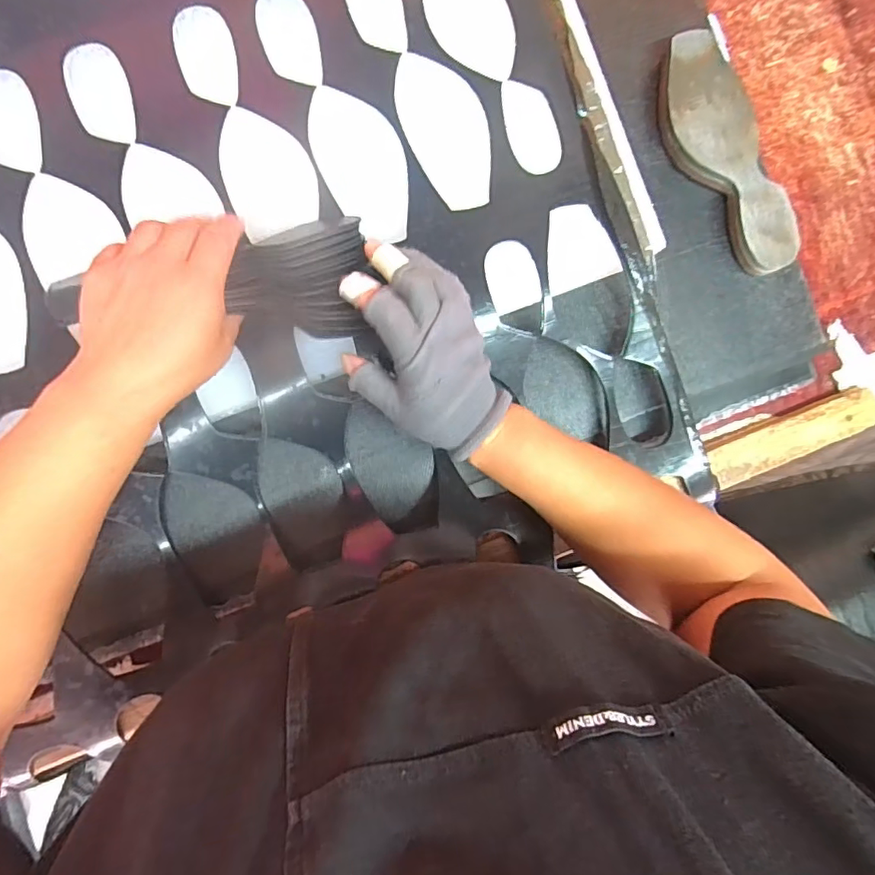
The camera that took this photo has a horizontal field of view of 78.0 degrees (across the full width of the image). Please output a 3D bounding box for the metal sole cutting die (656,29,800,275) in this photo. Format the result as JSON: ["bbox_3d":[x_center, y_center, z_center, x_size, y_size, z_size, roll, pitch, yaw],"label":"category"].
[{"bbox_3d":[0.232,-0.228,0.443,0.060,0.033,0.196,-26,92,-7],"label":"metal sole cutting die"}]

